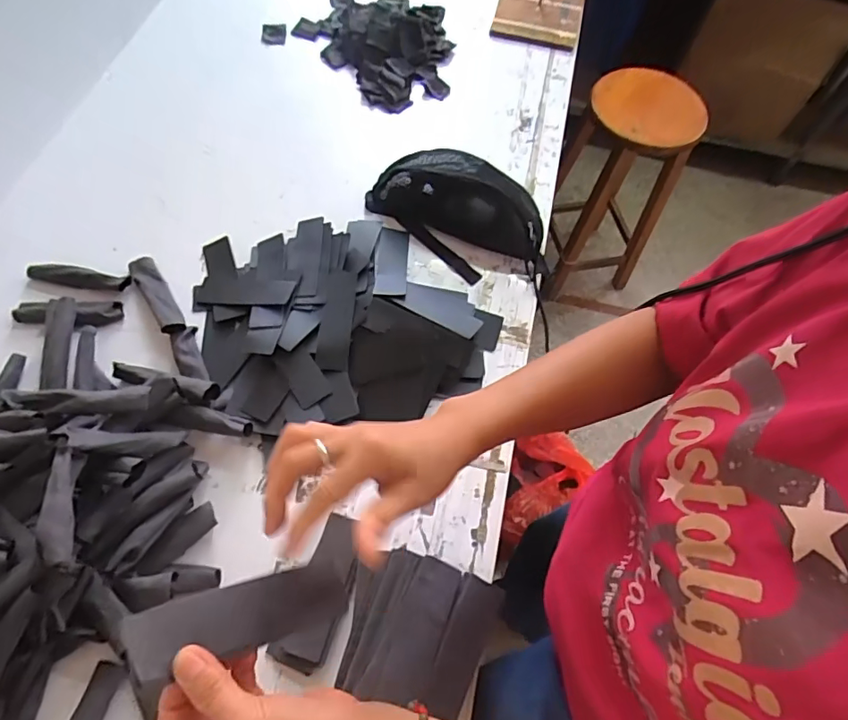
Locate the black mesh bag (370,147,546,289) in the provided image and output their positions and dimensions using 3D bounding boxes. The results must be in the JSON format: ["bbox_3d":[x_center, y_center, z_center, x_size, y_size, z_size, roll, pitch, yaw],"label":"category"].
[{"bbox_3d":[0.066,-0.239,0.827,0.302,0.080,0.155,38,67,14],"label":"black mesh bag"}]

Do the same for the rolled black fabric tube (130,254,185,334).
[{"bbox_3d":[-0.388,-0.097,0.751,0.037,0.024,0.149,-33,70,-18],"label":"rolled black fabric tube"}]

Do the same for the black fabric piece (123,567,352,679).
[{"bbox_3d":[-0.118,0.170,0.350,0.143,0.009,0.042,4,58,-39],"label":"black fabric piece"}]

